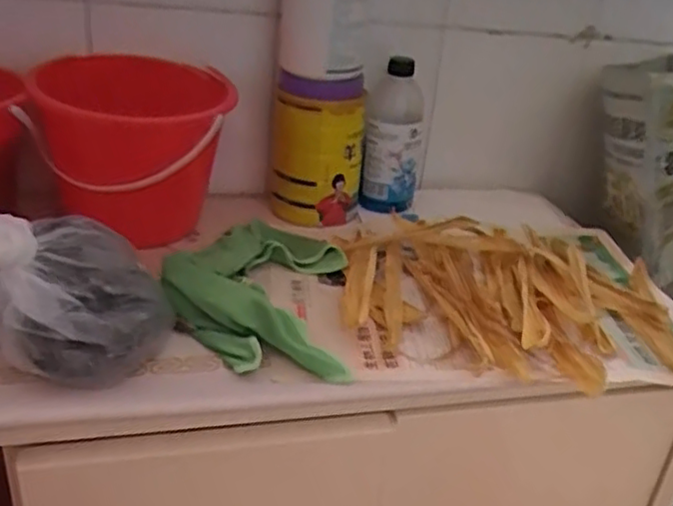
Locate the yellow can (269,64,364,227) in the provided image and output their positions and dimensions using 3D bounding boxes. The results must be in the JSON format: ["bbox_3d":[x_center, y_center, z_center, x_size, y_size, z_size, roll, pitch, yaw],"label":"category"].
[{"bbox_3d":[-0.021,-0.118,0.766,0.101,0.139,0.087,4,28,-4],"label":"yellow can"}]

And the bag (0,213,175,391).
[{"bbox_3d":[-0.205,0.032,0.504,0.156,0.097,0.092,2,28,-9],"label":"bag"}]

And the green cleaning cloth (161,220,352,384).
[{"bbox_3d":[-0.070,0.026,0.604,0.158,0.043,0.209,5,28,-4],"label":"green cleaning cloth"}]

